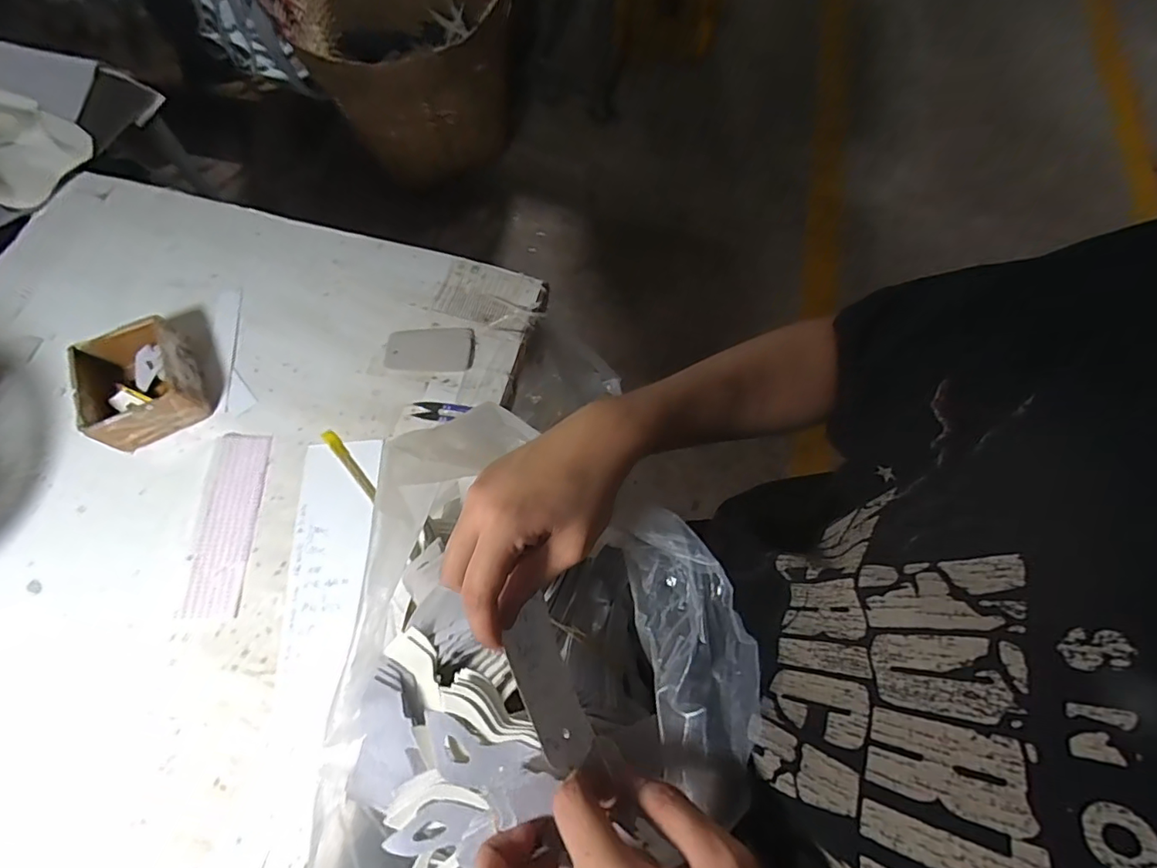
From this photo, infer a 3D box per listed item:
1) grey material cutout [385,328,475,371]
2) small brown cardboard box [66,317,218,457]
[{"bbox_3d":[-0.187,-0.108,0.697,0.108,0.010,0.063,-2,66,-2],"label":"grey material cutout"},{"bbox_3d":[-0.514,-0.065,0.645,0.114,0.052,0.140,-29,70,-13],"label":"small brown cardboard box"}]

